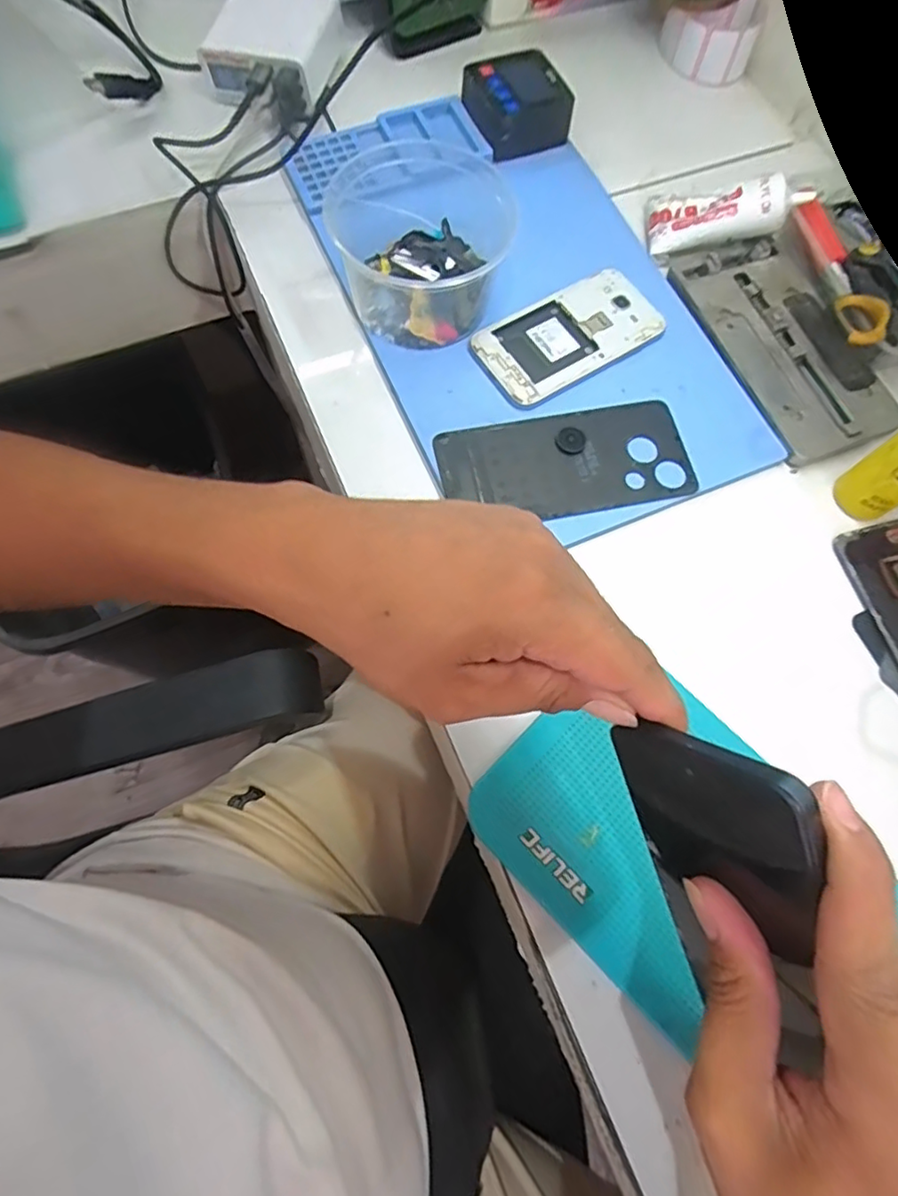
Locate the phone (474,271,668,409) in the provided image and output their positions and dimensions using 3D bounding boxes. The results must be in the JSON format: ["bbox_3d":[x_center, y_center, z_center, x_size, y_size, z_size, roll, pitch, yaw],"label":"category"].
[{"bbox_3d":[0.083,-0.181,0.408,0.127,0.006,0.066,-30,75,-12],"label":"phone"}]

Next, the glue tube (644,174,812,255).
[{"bbox_3d":[0.198,-0.277,0.426,0.105,0.026,0.044,1,71,22],"label":"glue tube"}]

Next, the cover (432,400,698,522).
[{"bbox_3d":[0.074,-0.086,0.379,0.156,0.005,0.070,-11,72,-6],"label":"cover"}]

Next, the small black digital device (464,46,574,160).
[{"bbox_3d":[0.052,-0.381,0.461,0.075,0.031,0.071,-22,74,-9],"label":"small black digital device"}]

